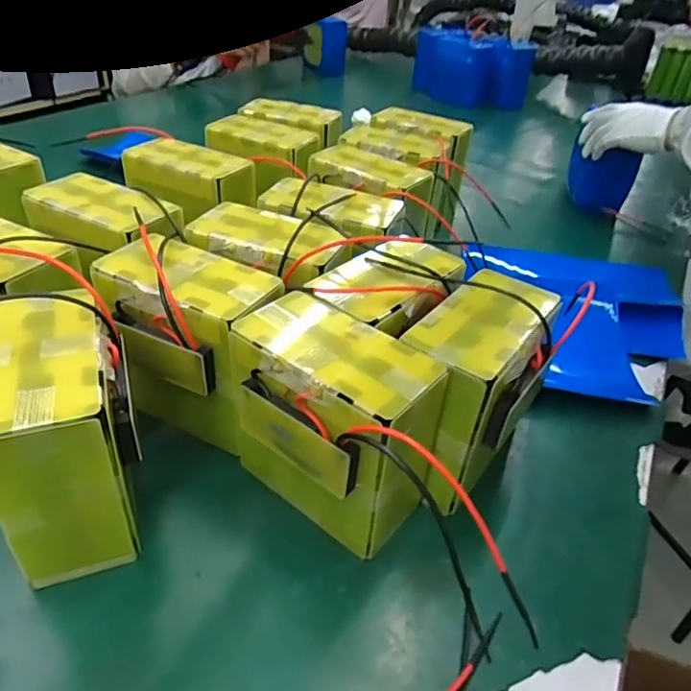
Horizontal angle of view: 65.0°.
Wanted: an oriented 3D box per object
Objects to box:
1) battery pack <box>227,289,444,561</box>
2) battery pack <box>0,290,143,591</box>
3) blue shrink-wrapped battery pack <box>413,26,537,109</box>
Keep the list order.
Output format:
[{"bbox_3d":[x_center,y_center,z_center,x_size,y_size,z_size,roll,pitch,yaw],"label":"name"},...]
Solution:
[{"bbox_3d":[-0.009,0.063,0.401,0.173,0.148,0.089,28,44,28],"label":"battery pack"},{"bbox_3d":[-0.191,0.066,0.381,0.080,0.154,0.133,-11,40,-19],"label":"battery pack"},{"bbox_3d":[0.350,-0.769,1.502,0.197,0.159,0.301,-14,42,-23],"label":"blue shrink-wrapped battery pack"}]

